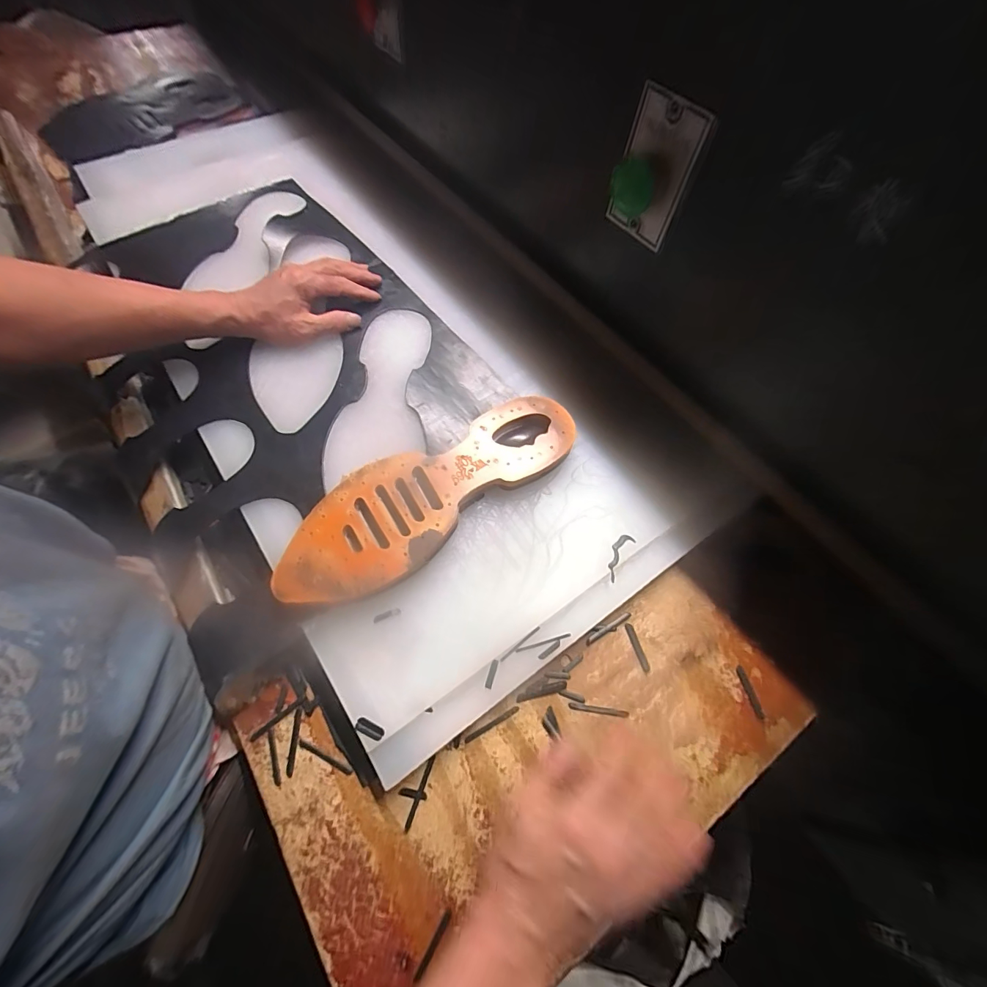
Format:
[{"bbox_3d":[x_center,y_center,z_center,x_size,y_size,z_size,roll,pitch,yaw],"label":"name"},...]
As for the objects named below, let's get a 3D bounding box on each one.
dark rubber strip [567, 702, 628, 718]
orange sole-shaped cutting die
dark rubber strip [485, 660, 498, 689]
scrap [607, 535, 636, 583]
[{"bbox_3d":[0.089,0.184,0.361,0.050,0.004,0.005,9,62,2],"label":"dark rubber strip"},{"bbox_3d":[-0.055,-0.001,0.389,0.288,0.030,0.098,-35,69,-19],"label":"orange sole-shaped cutting die"},{"bbox_3d":[-0.001,0.146,0.346,0.006,0.004,0.022,15,62,5],"label":"dark rubber strip"},{"bbox_3d":[0.112,0.057,0.387,0.015,0.004,0.046,32,69,8],"label":"scrap"}]

